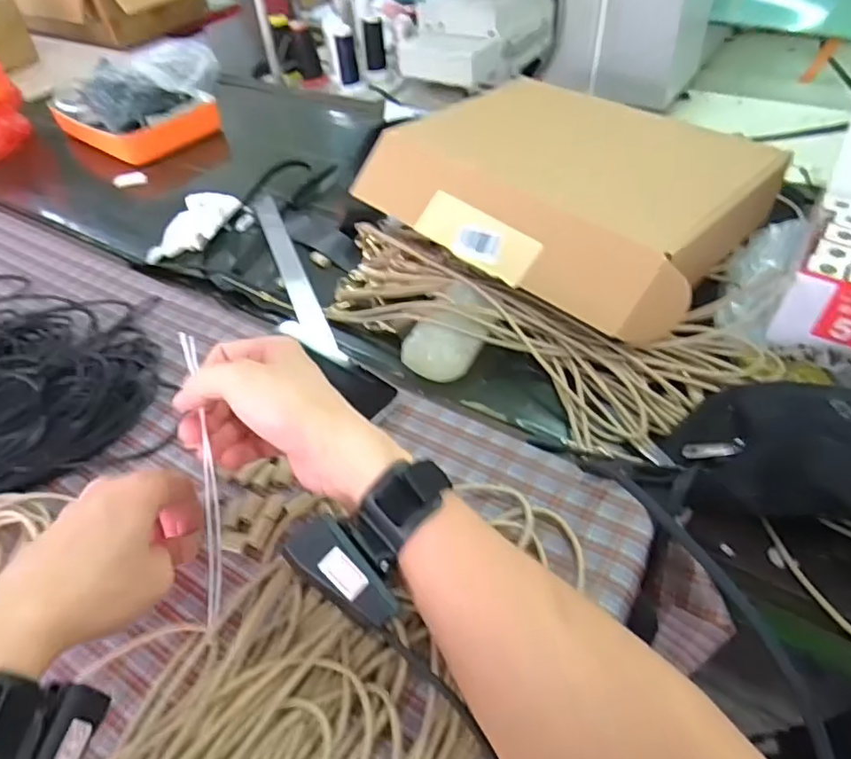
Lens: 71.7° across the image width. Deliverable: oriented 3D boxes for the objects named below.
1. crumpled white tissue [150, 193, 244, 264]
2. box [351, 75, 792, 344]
[{"bbox_3d":[-0.301,-0.201,0.771,0.071,0.018,0.144,6,48,11],"label":"crumpled white tissue"},{"bbox_3d":[0.142,-0.212,0.632,0.365,0.080,0.276,31,57,30],"label":"box"}]

